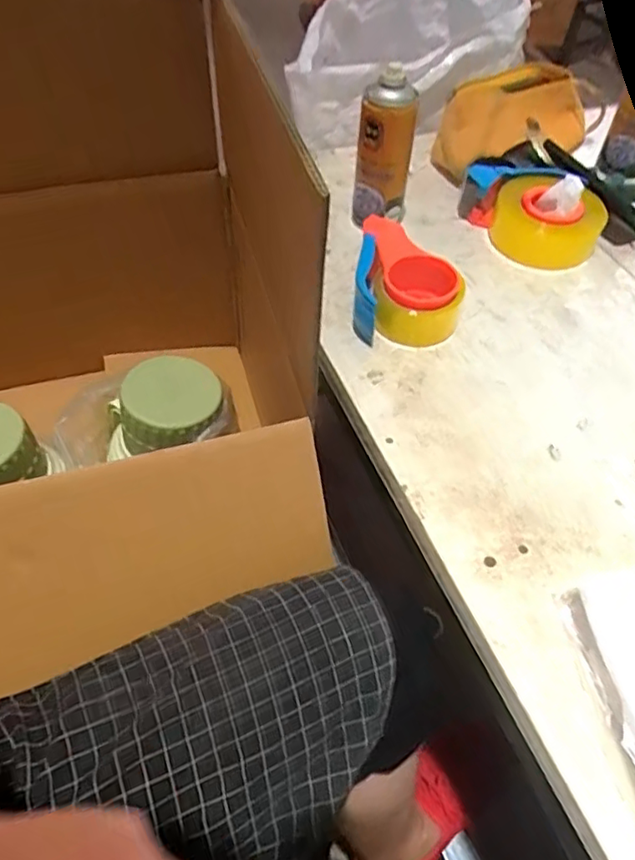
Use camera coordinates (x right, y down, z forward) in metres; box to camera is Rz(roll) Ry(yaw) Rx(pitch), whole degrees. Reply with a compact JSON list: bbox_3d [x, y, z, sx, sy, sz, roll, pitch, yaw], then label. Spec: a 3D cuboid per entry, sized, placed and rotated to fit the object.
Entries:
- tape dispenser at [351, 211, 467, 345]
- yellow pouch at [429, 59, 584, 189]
[{"bbox_3d":[0.097,-0.160,0.678,0.109,0.066,0.145,4,51,1],"label":"tape dispenser"},{"bbox_3d":[0.269,-0.427,0.865,0.214,0.092,0.099,-20,54,-18],"label":"yellow pouch"}]

